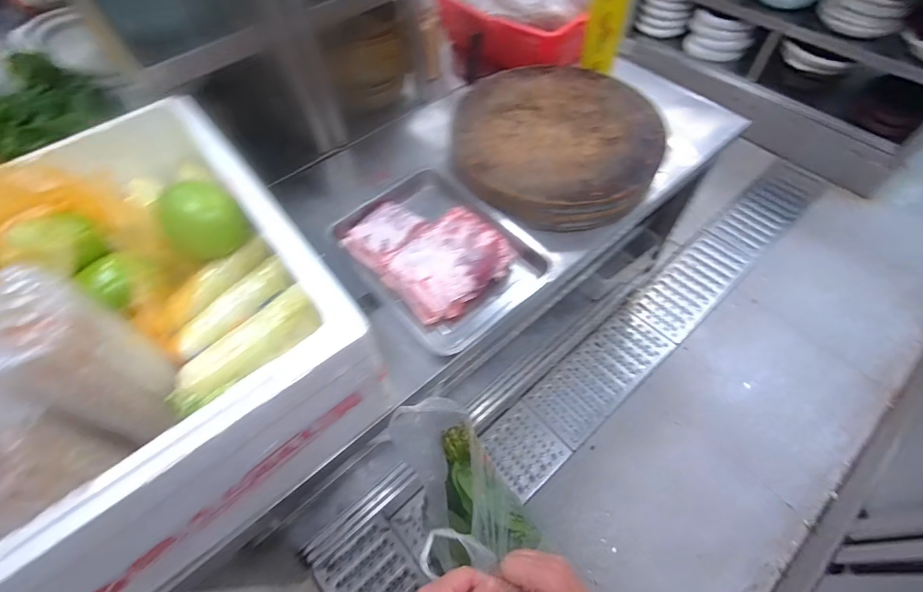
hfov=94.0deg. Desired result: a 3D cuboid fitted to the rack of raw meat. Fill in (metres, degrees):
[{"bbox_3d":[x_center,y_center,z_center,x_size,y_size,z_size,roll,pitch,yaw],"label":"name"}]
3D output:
[{"bbox_3d":[-0.068,-0.105,0.839,0.218,0.063,0.294,-40,64,-20],"label":"rack of raw meat"}]

